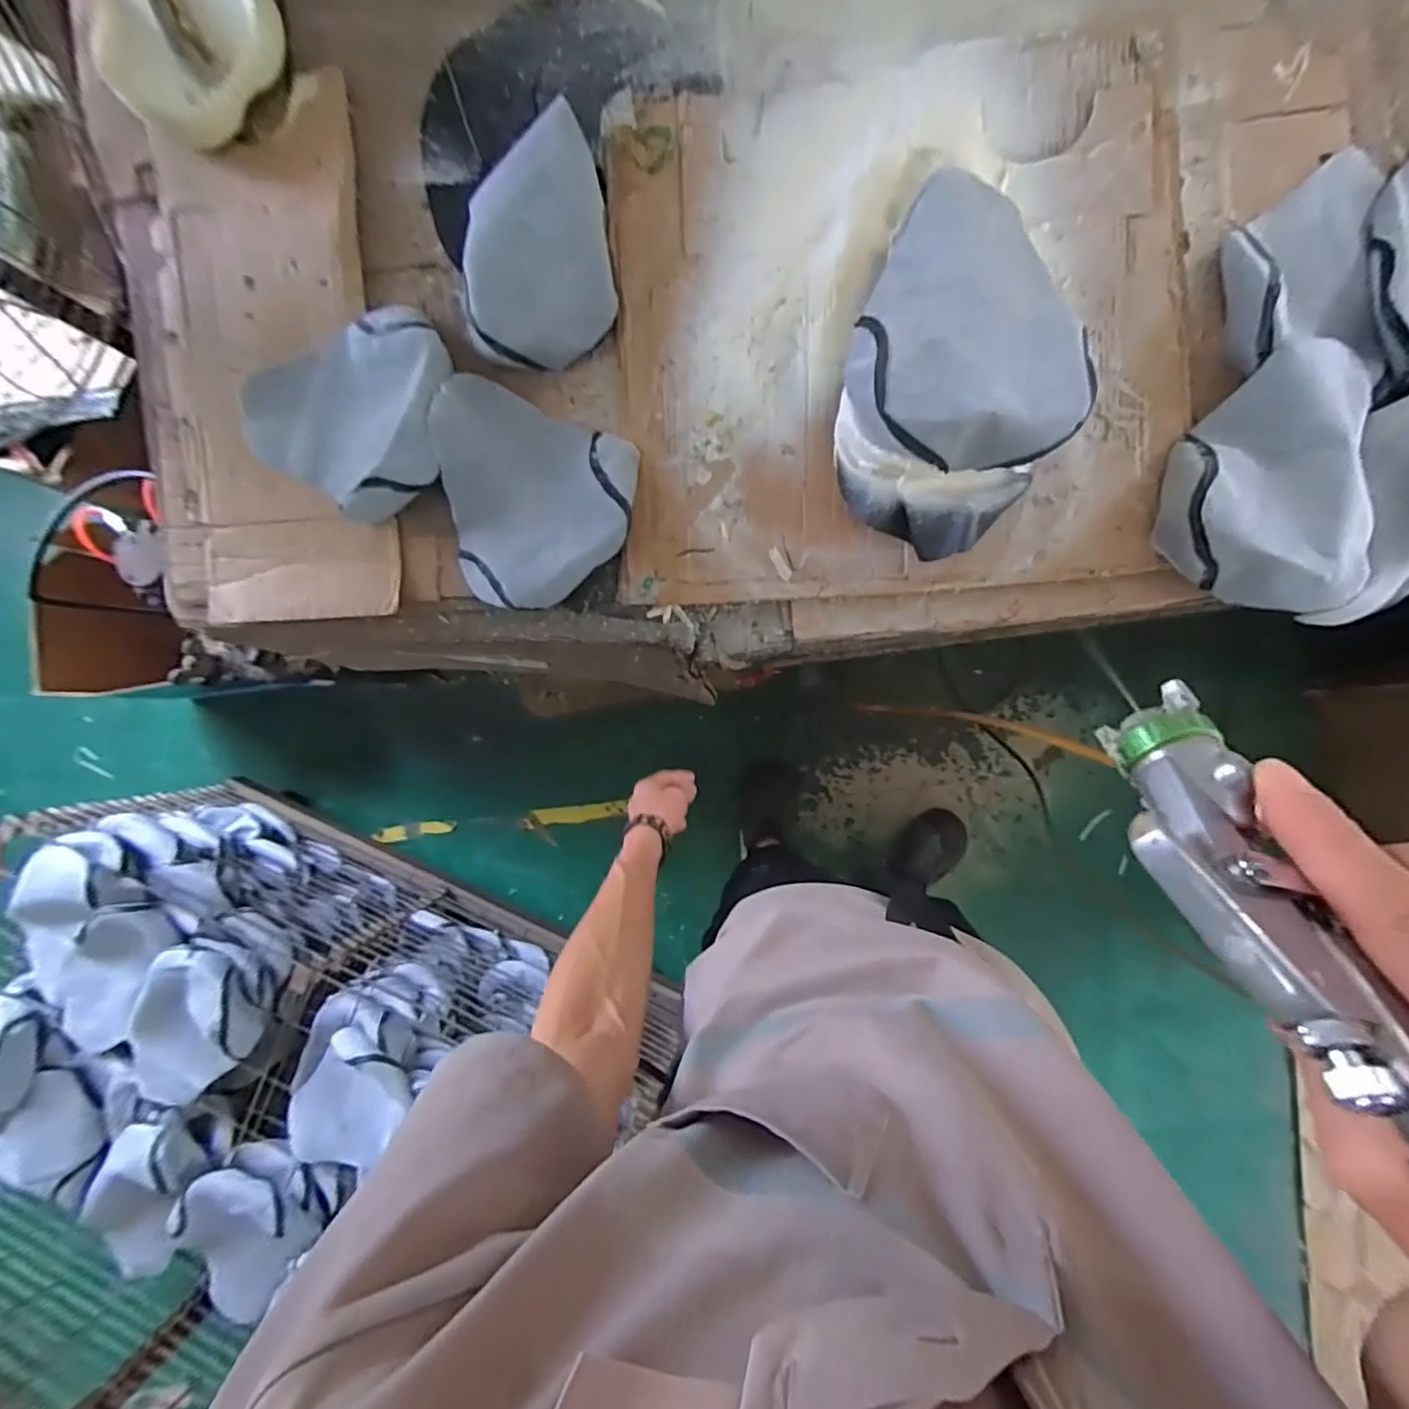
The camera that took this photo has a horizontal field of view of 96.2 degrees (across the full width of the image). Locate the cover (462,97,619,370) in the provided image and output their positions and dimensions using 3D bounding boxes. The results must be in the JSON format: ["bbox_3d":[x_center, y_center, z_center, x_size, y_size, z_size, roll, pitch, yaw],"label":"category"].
[{"bbox_3d":[-0.184,-0.493,0.661,0.148,0.098,0.229,-9,90,7],"label":"cover"}]

